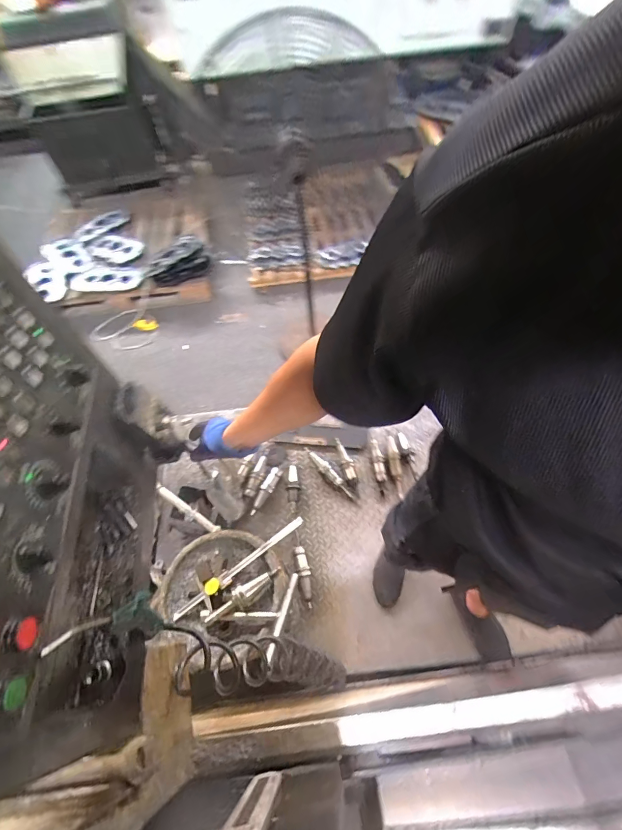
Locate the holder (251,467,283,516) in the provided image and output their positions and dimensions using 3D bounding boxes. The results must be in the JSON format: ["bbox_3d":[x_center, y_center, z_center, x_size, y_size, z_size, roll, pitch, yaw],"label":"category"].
[{"bbox_3d":[-0.163,0.281,1.387,0.045,0.057,0.189,22,64,16],"label":"holder"}]

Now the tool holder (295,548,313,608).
[{"bbox_3d":[-0.019,0.534,1.239,0.048,0.042,0.184,-14,60,-4],"label":"tool holder"}]

